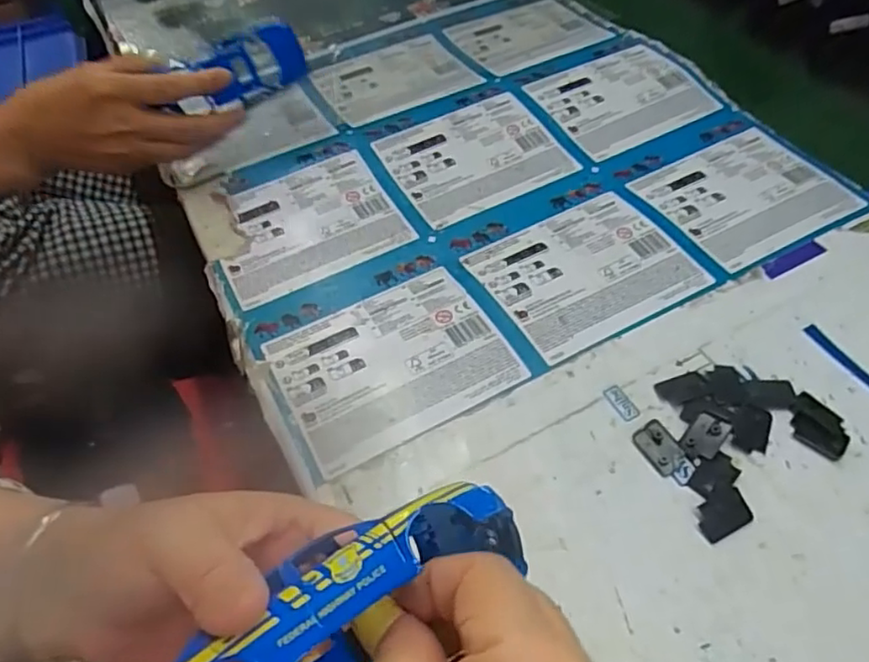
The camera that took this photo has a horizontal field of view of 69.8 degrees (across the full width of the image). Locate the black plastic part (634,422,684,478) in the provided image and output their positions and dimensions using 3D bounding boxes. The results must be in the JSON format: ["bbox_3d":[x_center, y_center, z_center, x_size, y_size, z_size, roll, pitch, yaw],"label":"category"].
[{"bbox_3d":[0.121,0.062,0.335,0.018,0.004,0.027,-25,55,-16],"label":"black plastic part"}]

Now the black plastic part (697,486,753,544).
[{"bbox_3d":[0.145,0.092,0.311,0.029,0.006,0.017,-22,54,-14],"label":"black plastic part"}]

